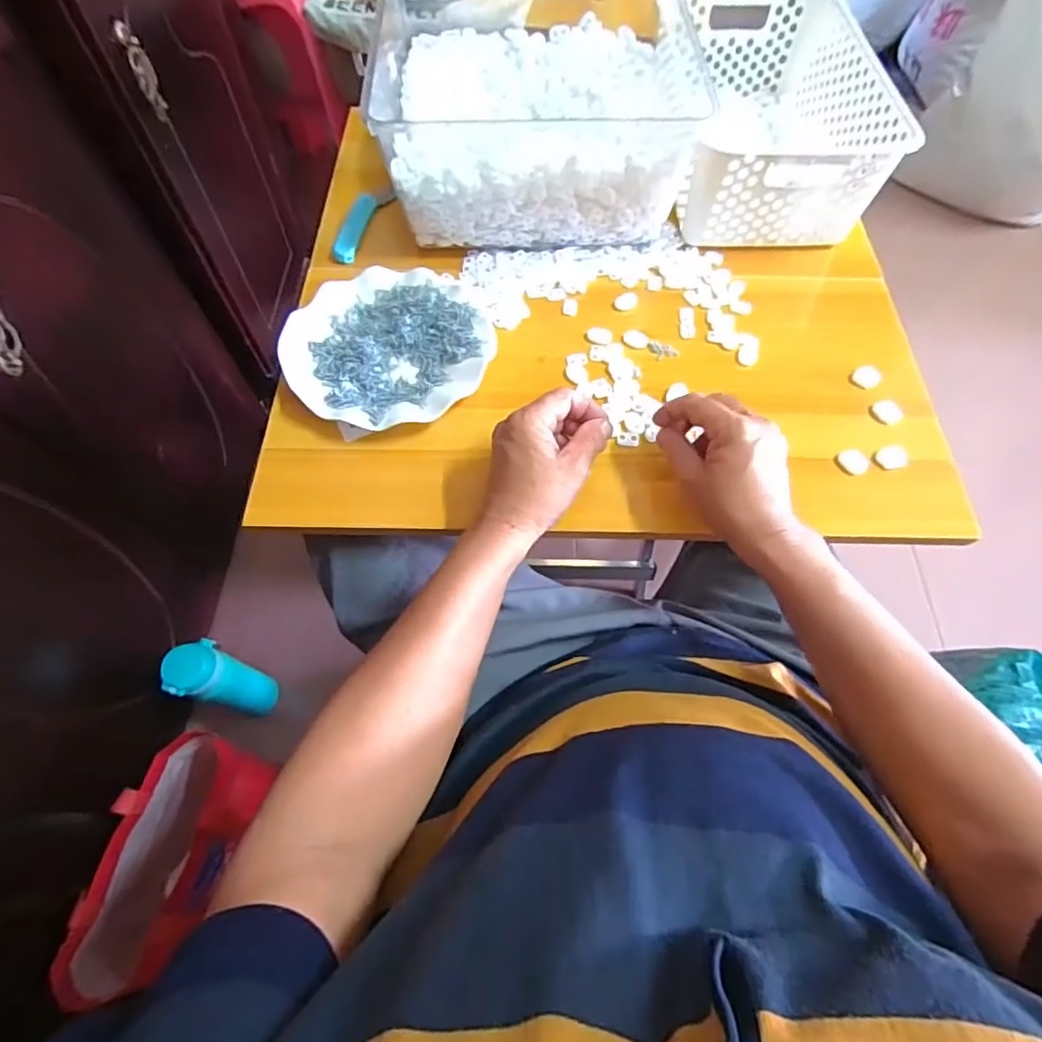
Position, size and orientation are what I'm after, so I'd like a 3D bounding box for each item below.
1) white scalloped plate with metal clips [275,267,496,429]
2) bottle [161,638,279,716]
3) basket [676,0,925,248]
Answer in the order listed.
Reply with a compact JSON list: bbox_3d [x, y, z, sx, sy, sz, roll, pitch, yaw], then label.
[{"bbox_3d":[-0.121,-0.162,0.525,0.184,0.017,0.179,0,63,-1],"label":"white scalloped plate with metal clips"},{"bbox_3d":[-0.389,0.214,0.757,0.063,0.190,0.068,0,63,-1],"label":"bottle"},{"bbox_3d":[0.266,-0.443,0.624,0.205,0.104,0.308,-1,63,-2],"label":"basket"}]

